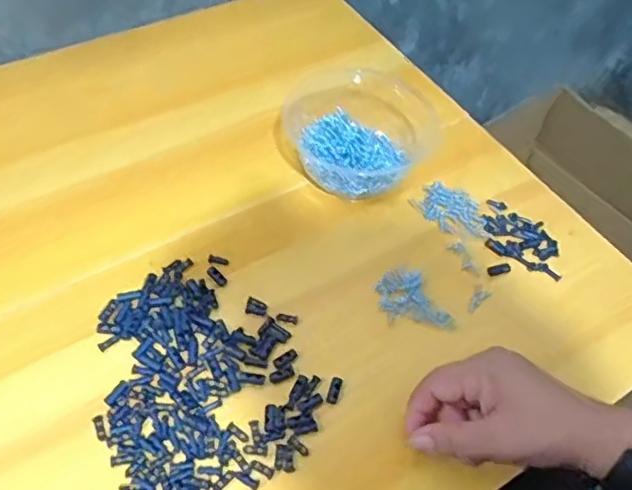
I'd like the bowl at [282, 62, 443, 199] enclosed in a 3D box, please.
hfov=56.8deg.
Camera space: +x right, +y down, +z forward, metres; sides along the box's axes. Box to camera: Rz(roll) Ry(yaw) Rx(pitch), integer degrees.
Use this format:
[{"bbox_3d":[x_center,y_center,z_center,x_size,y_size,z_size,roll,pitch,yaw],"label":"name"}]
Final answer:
[{"bbox_3d":[0.037,-0.118,0.563,0.149,0.041,0.150,2,54,-3],"label":"bowl"}]

